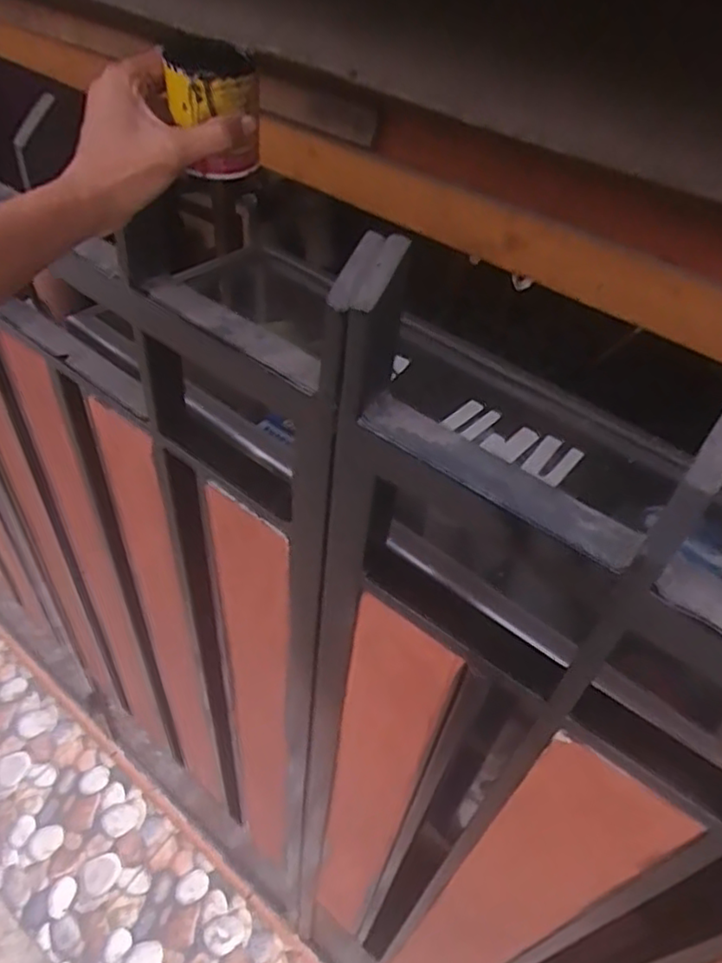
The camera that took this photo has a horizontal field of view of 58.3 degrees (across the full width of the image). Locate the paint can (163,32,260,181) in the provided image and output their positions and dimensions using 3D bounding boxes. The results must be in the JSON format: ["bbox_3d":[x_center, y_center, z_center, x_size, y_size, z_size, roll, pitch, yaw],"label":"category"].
[{"bbox_3d":[-0.095,-0.241,0.417,0.055,0.073,0.067,-5,45,-12],"label":"paint can"}]

